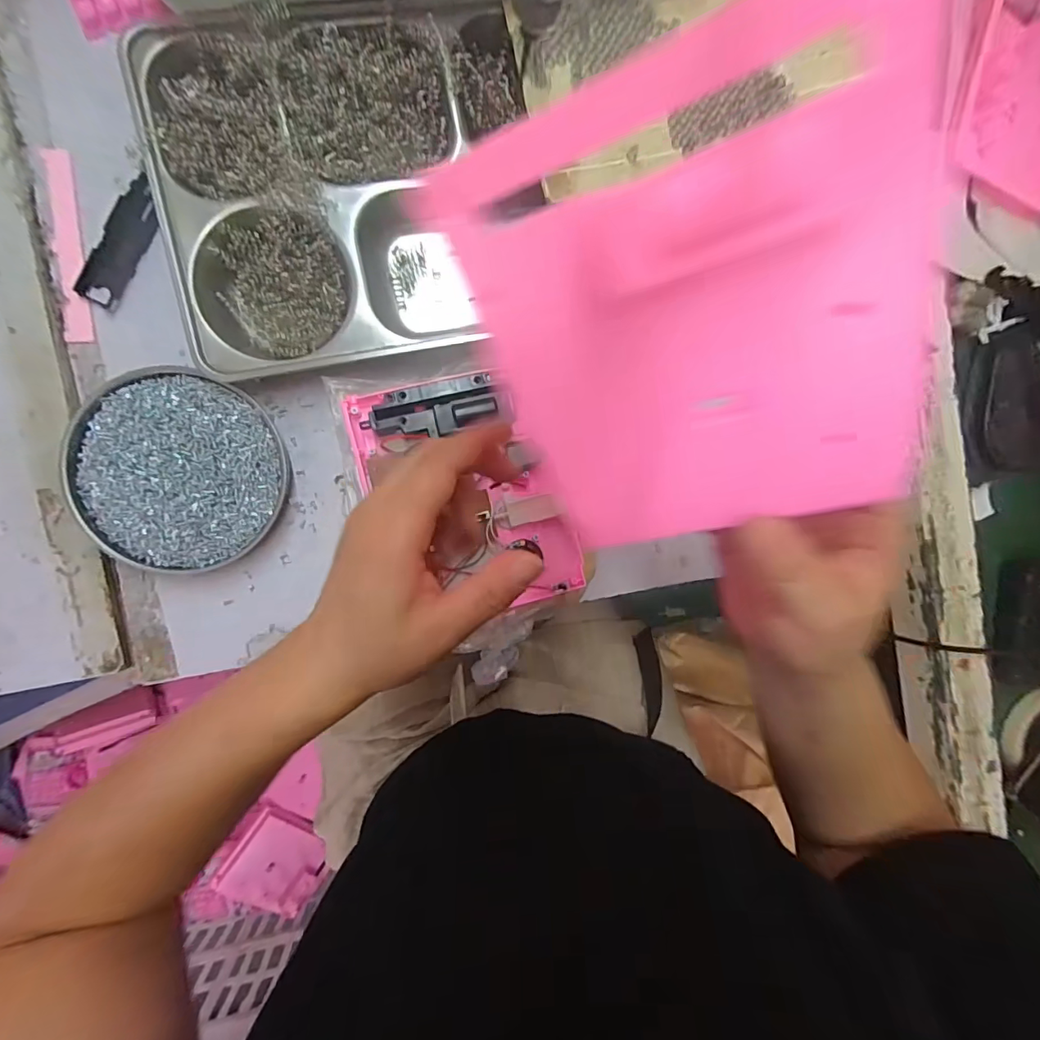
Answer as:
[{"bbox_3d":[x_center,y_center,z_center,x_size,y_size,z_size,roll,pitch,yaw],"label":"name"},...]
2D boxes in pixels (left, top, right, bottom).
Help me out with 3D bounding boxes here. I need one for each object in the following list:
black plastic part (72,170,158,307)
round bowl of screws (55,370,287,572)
[{"bbox_3d":[-0.271,-0.189,0.334,0.025,0.010,0.088,25,91,-7],"label":"black plastic part"},{"bbox_3d":[-0.233,-0.033,0.335,0.132,0.022,0.132,0,94,-6],"label":"round bowl of screws"}]

